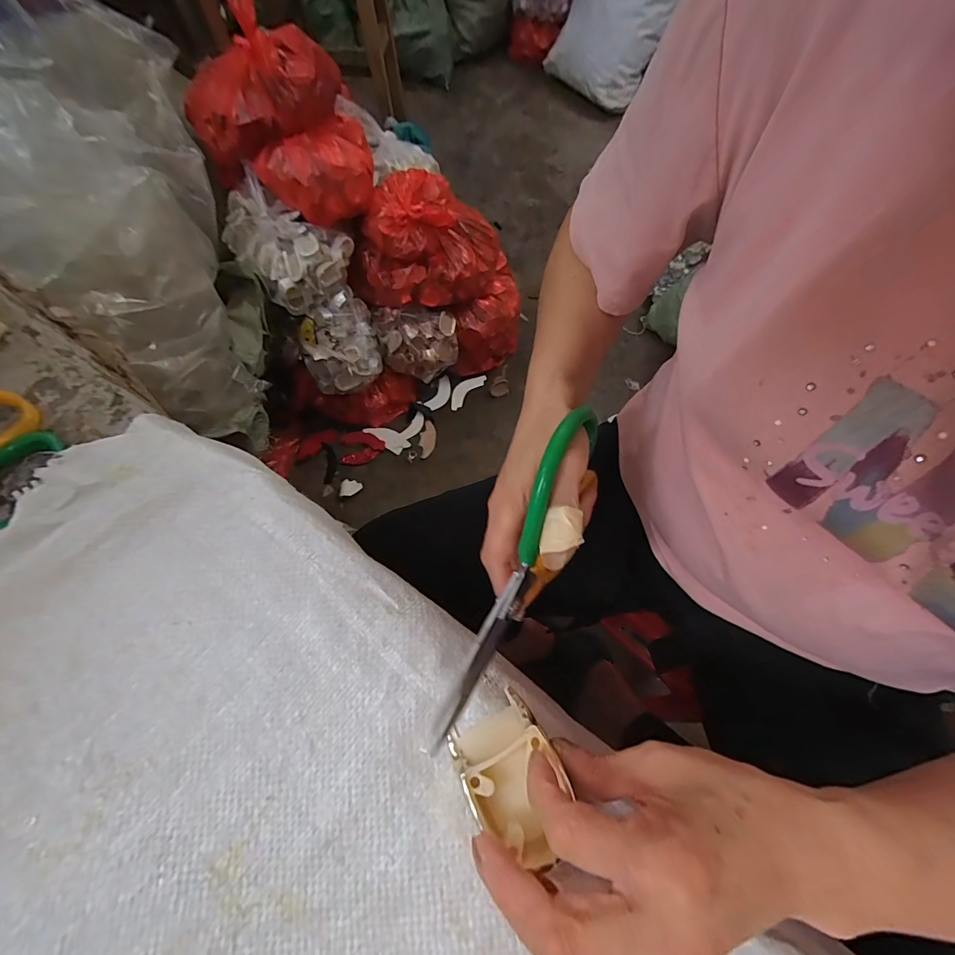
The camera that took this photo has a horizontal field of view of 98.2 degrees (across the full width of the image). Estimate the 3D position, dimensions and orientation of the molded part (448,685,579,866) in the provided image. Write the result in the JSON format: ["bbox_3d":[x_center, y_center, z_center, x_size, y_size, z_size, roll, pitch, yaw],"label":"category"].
[{"bbox_3d":[0.017,0.148,0.205,0.045,0.022,0.063,-24,62,-15],"label":"molded part"}]

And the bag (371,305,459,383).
[{"bbox_3d":[-0.143,-0.323,1.001,0.189,0.118,0.122,-7,68,-4],"label":"bag"}]

